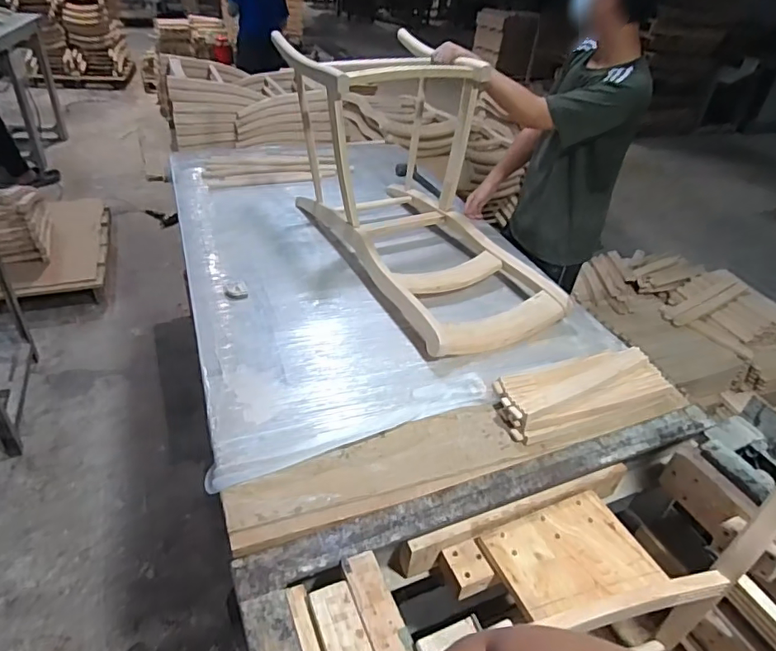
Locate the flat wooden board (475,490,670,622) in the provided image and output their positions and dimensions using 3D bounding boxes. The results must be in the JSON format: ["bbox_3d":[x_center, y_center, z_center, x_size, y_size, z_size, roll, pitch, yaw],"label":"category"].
[{"bbox_3d":[0.292,0.365,0.837,0.243,0.018,0.167,-11,41,-23],"label":"flat wooden board"}]

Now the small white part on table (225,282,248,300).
[{"bbox_3d":[-0.405,-0.096,1.395,0.057,0.014,0.070,-6,39,-17],"label":"small white part on table"}]

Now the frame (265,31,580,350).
[{"bbox_3d":[0.094,-0.398,1.434,0.467,0.523,0.885,-17,42,-29],"label":"frame"}]

